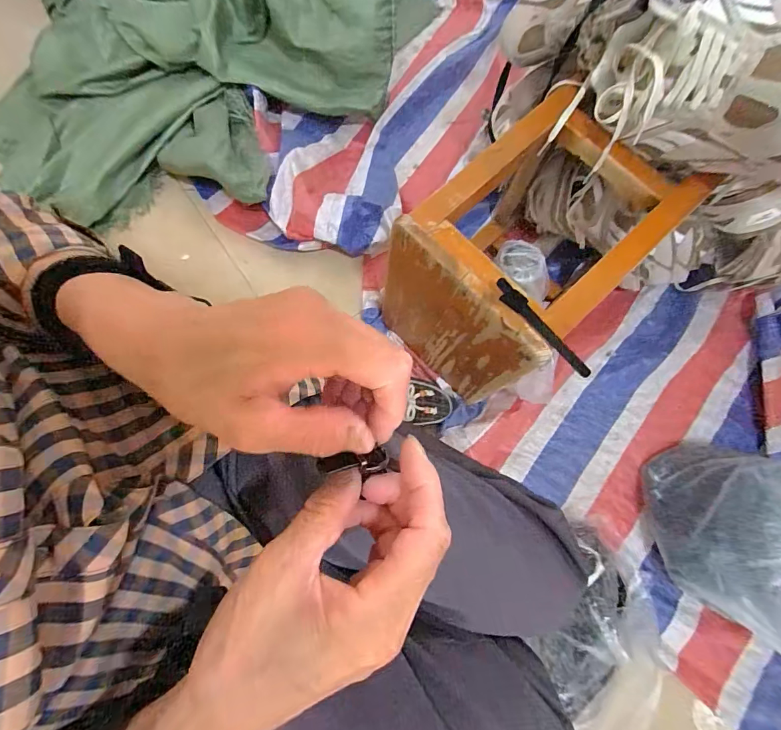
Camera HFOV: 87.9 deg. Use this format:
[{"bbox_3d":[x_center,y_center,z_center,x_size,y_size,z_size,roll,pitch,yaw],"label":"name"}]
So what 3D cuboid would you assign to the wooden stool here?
[{"bbox_3d":[0.179,-0.141,0.594,0.319,0.298,0.224,-41,81,-10],"label":"wooden stool"}]

